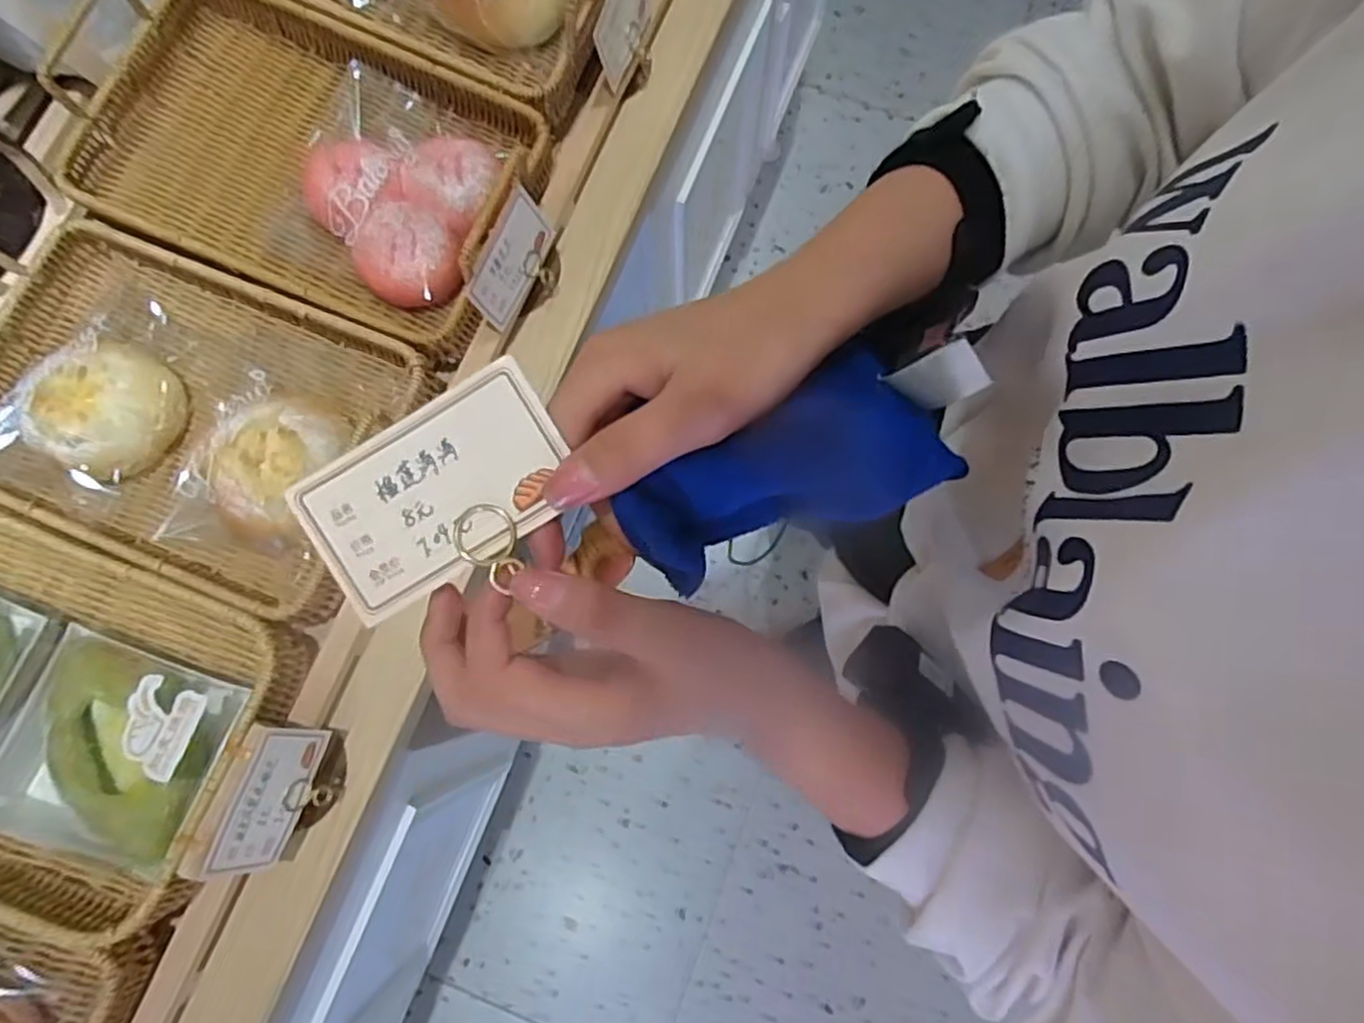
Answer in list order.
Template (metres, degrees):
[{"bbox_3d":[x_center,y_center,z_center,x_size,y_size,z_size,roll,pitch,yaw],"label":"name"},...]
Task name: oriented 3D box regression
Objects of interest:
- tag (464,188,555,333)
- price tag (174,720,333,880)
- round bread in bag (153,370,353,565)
[{"bbox_3d":[-0.123,-0.181,0.541,0.010,0.051,0.087,17,82,30],"label":"tag"},{"bbox_3d":[-0.257,0.177,0.459,0.008,0.059,0.088,9,72,32],"label":"price tag"},{"bbox_3d":[-0.285,-0.032,0.495,0.111,0.050,0.120,0,78,0],"label":"round bread in bag"}]

